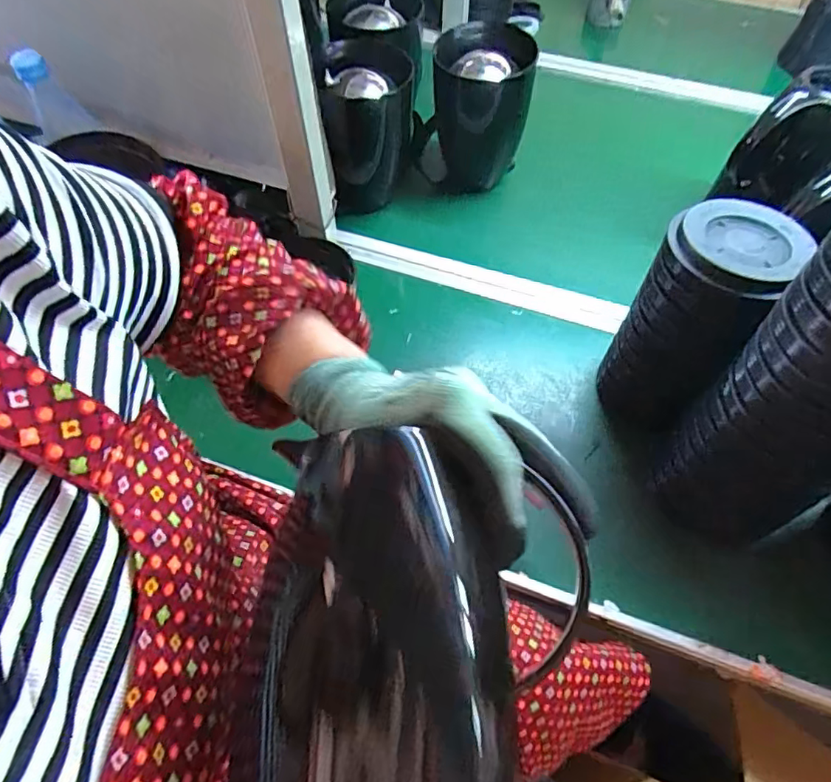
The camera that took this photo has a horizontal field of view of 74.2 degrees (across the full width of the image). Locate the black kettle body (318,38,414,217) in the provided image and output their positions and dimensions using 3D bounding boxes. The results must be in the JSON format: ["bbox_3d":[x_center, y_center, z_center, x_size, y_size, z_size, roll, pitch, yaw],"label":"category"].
[{"bbox_3d":[-0.068,-0.343,0.729,0.117,0.184,0.109,-10,59,-7],"label":"black kettle body"}]

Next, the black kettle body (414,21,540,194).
[{"bbox_3d":[0.079,-0.378,0.753,0.140,0.169,0.129,11,59,7],"label":"black kettle body"}]

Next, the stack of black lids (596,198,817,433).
[{"bbox_3d":[0.268,-0.072,0.550,0.099,0.210,0.114,29,62,16],"label":"stack of black lids"}]

